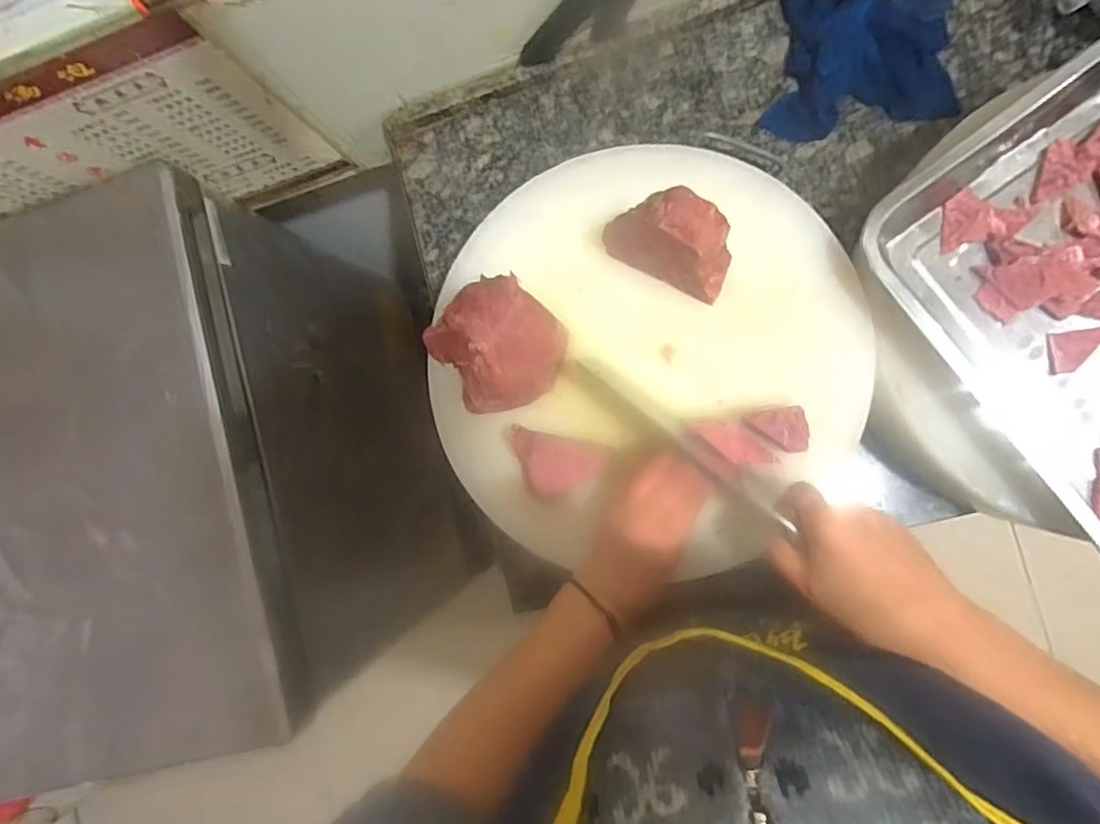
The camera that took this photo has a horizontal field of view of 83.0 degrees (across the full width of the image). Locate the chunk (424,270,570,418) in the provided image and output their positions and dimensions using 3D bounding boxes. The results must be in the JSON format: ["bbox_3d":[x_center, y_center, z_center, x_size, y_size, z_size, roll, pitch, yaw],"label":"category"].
[{"bbox_3d":[-0.041,-0.048,0.510,0.106,0.084,0.093,-44,83,7],"label":"chunk"}]

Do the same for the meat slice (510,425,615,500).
[{"bbox_3d":[0.005,0.047,0.516,0.082,0.006,0.052,13,97,-1],"label":"meat slice"}]

